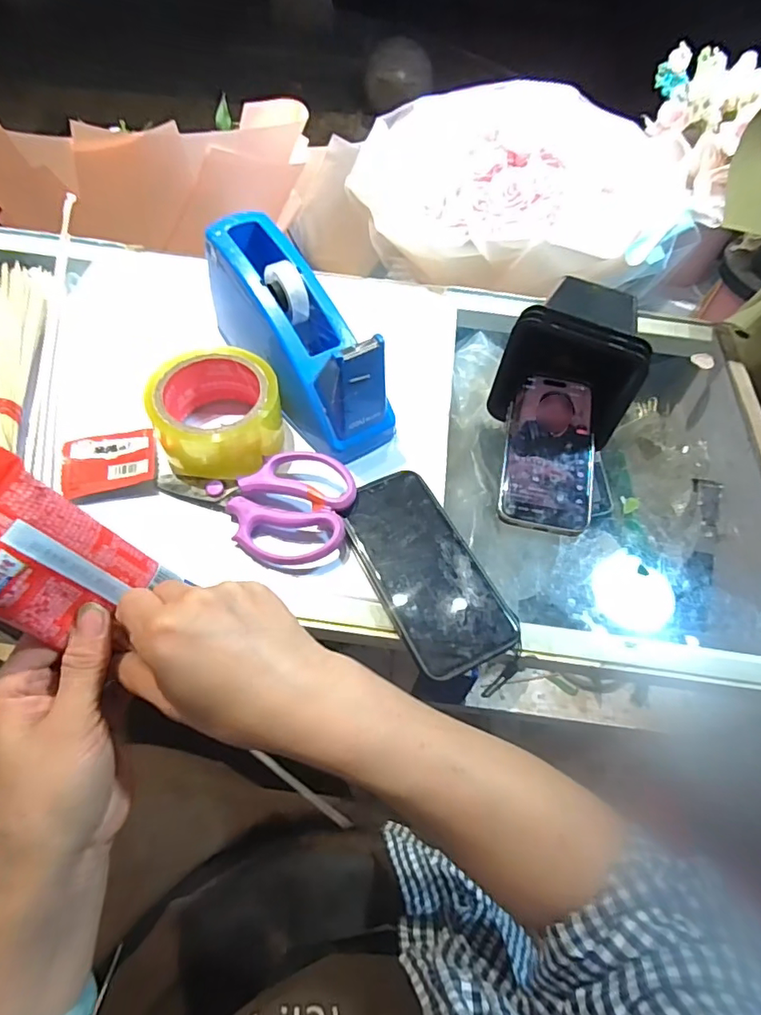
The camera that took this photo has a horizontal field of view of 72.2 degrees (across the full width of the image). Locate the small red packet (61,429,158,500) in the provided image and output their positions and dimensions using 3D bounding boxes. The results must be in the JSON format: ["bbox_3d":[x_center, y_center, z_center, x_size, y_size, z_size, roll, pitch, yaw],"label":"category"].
[{"bbox_3d":[-0.218,-0.038,0.422,0.069,0.008,0.058,-11,60,-16],"label":"small red packet"}]

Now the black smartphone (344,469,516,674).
[{"bbox_3d":[0.031,0.043,0.383,0.076,0.006,0.154,-23,62,-18],"label":"black smartphone"}]

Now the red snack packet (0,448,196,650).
[{"bbox_3d":[-0.149,0.029,0.240,0.012,0.102,0.059,12,61,36],"label":"red snack packet"}]

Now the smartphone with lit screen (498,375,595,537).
[{"bbox_3d":[0.141,-0.048,0.436,0.072,0.004,0.145,10,67,3],"label":"smartphone with lit screen"}]

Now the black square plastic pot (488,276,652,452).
[{"bbox_3d":[0.172,-0.144,0.458,0.106,0.093,0.150,22,59,9],"label":"black square plastic pot"}]

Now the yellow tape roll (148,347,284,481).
[{"bbox_3d":[-0.132,-0.079,0.426,0.097,0.047,0.091,2,58,-3],"label":"yellow tape roll"}]

